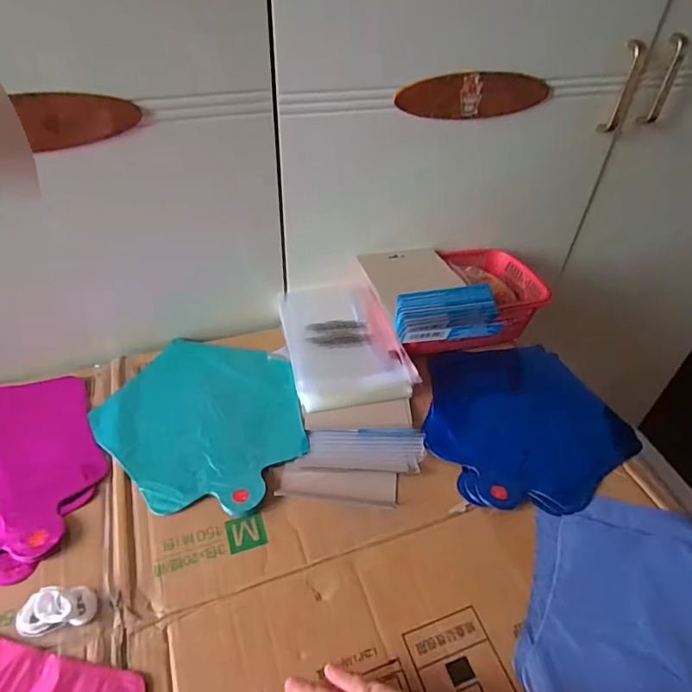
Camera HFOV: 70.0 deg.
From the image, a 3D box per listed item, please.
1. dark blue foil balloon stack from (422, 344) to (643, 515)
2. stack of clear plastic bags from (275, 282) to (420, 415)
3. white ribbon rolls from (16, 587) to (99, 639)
[{"bbox_3d":[0.197,0.076,0.565,0.230,0.007,0.229,-13,45,-18],"label":"dark blue foil balloon stack"},{"bbox_3d":[-0.005,-0.010,0.627,0.138,0.023,0.204,-6,43,-11],"label":"stack of clear plastic bags"},{"bbox_3d":[-0.226,0.204,0.384,0.055,0.023,0.027,-11,44,-16],"label":"white ribbon rolls"}]

